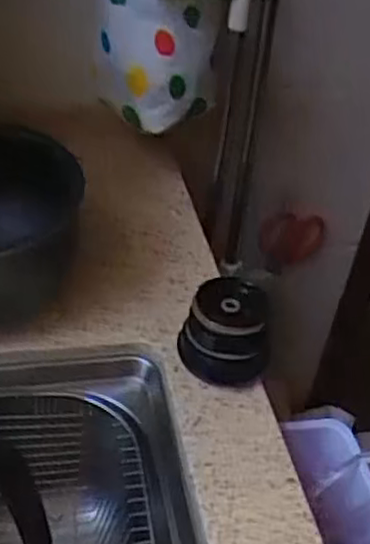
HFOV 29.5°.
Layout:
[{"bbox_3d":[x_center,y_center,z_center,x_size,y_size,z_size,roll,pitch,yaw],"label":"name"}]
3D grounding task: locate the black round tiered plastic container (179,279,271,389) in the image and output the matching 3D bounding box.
[{"bbox_3d":[0.039,0.057,0.640,0.068,0.084,0.066,4,40,-4],"label":"black round tiered plastic container"}]

